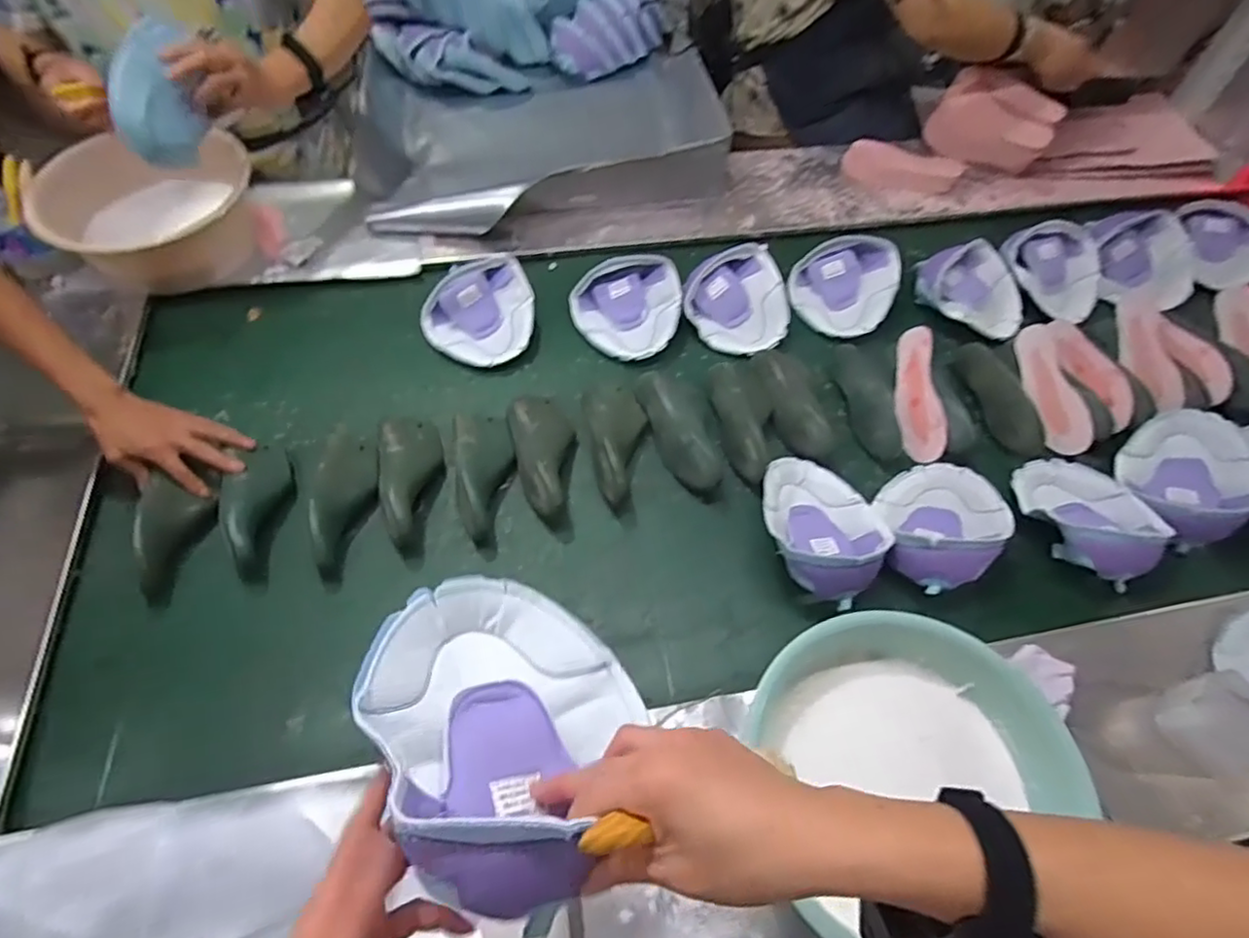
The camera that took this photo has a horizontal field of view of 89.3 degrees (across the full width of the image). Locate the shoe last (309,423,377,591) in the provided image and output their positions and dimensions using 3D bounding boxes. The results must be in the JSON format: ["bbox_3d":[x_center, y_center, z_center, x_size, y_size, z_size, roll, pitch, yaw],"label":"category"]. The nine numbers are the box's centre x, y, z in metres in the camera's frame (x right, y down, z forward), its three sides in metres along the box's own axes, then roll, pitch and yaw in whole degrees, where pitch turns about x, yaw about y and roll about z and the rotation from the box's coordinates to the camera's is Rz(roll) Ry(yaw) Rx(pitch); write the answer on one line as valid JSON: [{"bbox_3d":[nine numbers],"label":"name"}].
[{"bbox_3d":[-0.366,0.022,0.835,0.079,0.064,0.251,-8,59,-7],"label":"shoe last"}]

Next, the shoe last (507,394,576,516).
[{"bbox_3d":[-0.107,-0.026,0.873,0.087,0.056,0.197,-12,60,-9],"label":"shoe last"}]

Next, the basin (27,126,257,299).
[{"bbox_3d":[-0.760,-0.414,1.014,0.299,0.117,0.234,-8,59,-7],"label":"basin"}]

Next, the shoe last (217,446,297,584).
[{"bbox_3d":[-0.473,0.043,0.816,0.076,0.063,0.202,-4,59,-5],"label":"shoe last"}]

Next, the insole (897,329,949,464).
[{"bbox_3d":[0.435,-0.110,0.938,0.012,0.064,0.201,16,67,-45],"label":"insole"}]

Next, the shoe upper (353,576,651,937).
[{"bbox_3d":[-0.064,0.136,0.362,0.135,0.084,0.189,-27,63,-17],"label":"shoe upper"}]

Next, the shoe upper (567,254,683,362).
[{"bbox_3d":[0.003,-0.261,0.998,0.177,0.076,0.166,3,58,0],"label":"shoe upper"}]

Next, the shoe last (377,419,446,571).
[{"bbox_3d":[-0.291,0.011,0.847,0.080,0.061,0.228,-4,59,-4],"label":"shoe last"}]

